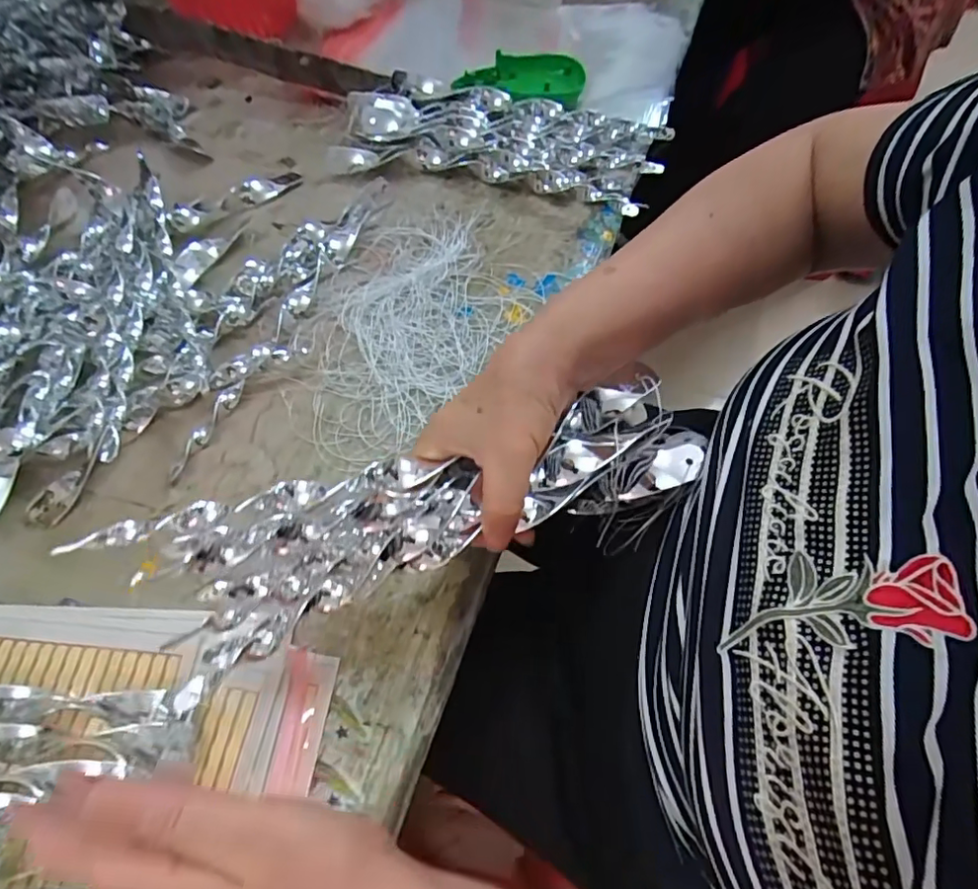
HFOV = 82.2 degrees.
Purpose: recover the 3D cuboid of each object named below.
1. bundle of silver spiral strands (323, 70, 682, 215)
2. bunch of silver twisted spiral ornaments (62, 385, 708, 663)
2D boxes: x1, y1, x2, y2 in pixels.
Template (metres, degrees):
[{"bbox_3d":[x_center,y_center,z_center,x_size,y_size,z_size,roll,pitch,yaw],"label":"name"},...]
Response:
[{"bbox_3d":[0.011,-0.297,0.554,0.327,0.036,0.131,13,62,7],"label":"bundle of silver spiral strands"},{"bbox_3d":[-0.025,0.032,0.296,0.311,0.065,0.076,-14,62,-16],"label":"bunch of silver twisted spiral ornaments"}]

